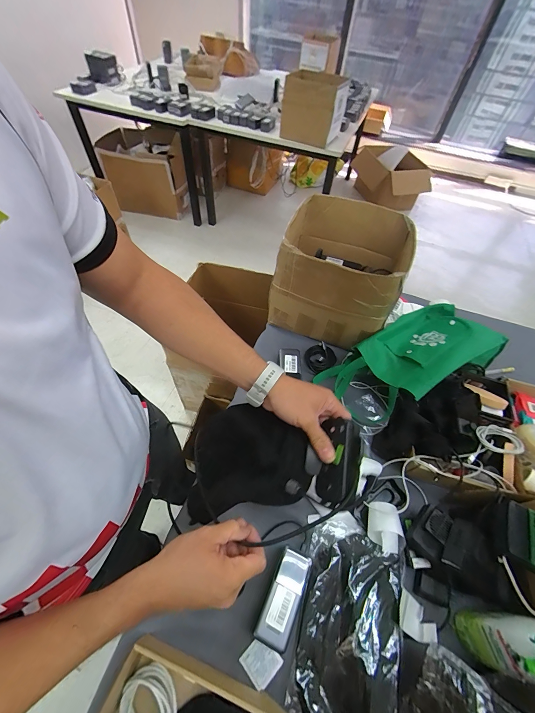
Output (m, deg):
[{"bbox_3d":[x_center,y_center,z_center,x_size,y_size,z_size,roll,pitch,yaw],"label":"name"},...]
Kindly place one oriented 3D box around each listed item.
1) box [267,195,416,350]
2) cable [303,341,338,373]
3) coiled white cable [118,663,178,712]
[{"bbox_3d":[0.182,-0.223,0.770,0.286,0.244,0.280,18,55,9],"label":"box"},{"bbox_3d":[0.138,0.004,0.768,0.078,0.019,0.088,36,60,19],"label":"cable"},{"bbox_3d":[-0.165,0.479,0.395,0.078,0.042,0.081,2,54,-3],"label":"coiled white cable"}]

